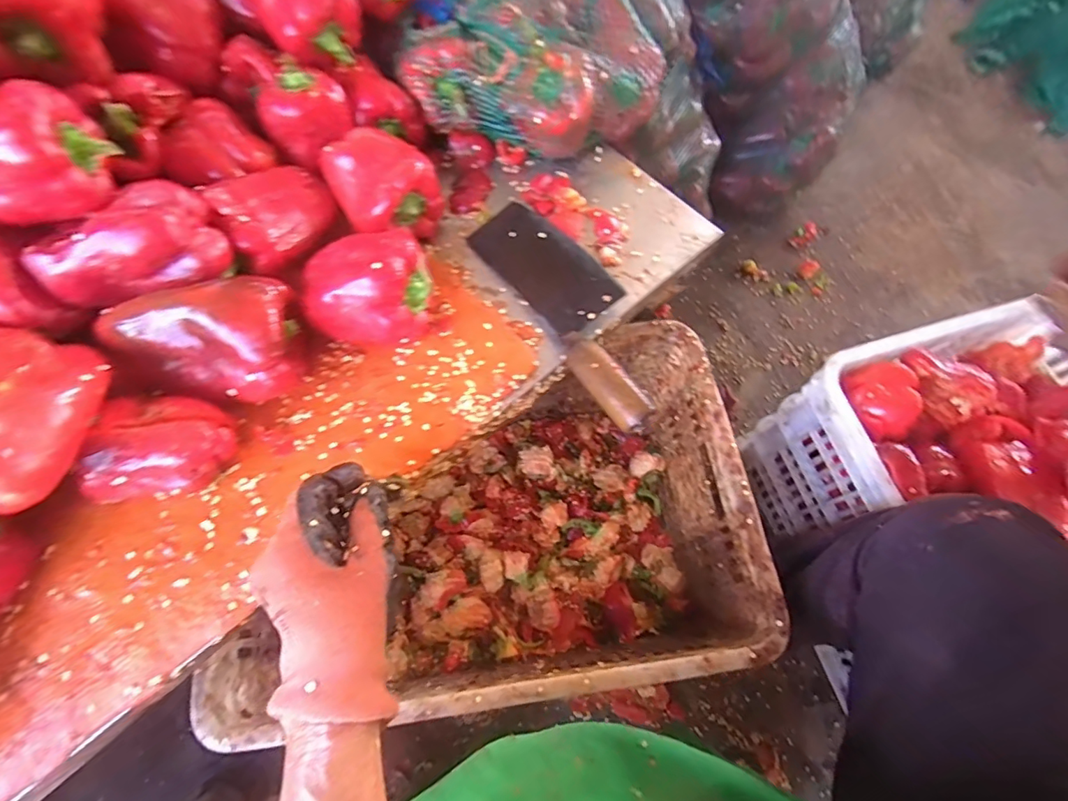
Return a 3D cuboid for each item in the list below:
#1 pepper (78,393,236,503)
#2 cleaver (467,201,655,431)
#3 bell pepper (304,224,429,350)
[{"bbox_3d":[-0.249,0.032,0.331,0.079,0.055,0.064,-2,67,-3],"label":"pepper"},{"bbox_3d":[0.034,-0.084,0.411,0.072,0.022,0.229,-30,71,-13],"label":"cleaver"},{"bbox_3d":[-0.132,-0.083,0.380,0.100,0.072,0.079,13,67,4],"label":"bell pepper"}]

